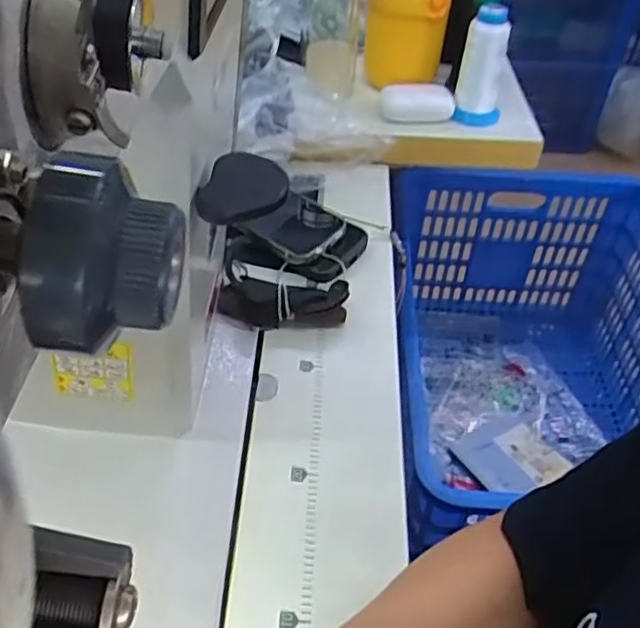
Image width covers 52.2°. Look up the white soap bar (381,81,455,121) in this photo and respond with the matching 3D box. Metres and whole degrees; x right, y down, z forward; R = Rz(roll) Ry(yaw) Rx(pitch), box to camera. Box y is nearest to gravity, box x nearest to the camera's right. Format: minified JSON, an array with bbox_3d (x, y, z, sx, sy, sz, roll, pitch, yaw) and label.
[{"bbox_3d":[0.112,-0.242,0.741,0.081,0.029,0.038,-5,46,-7],"label":"white soap bar"}]

